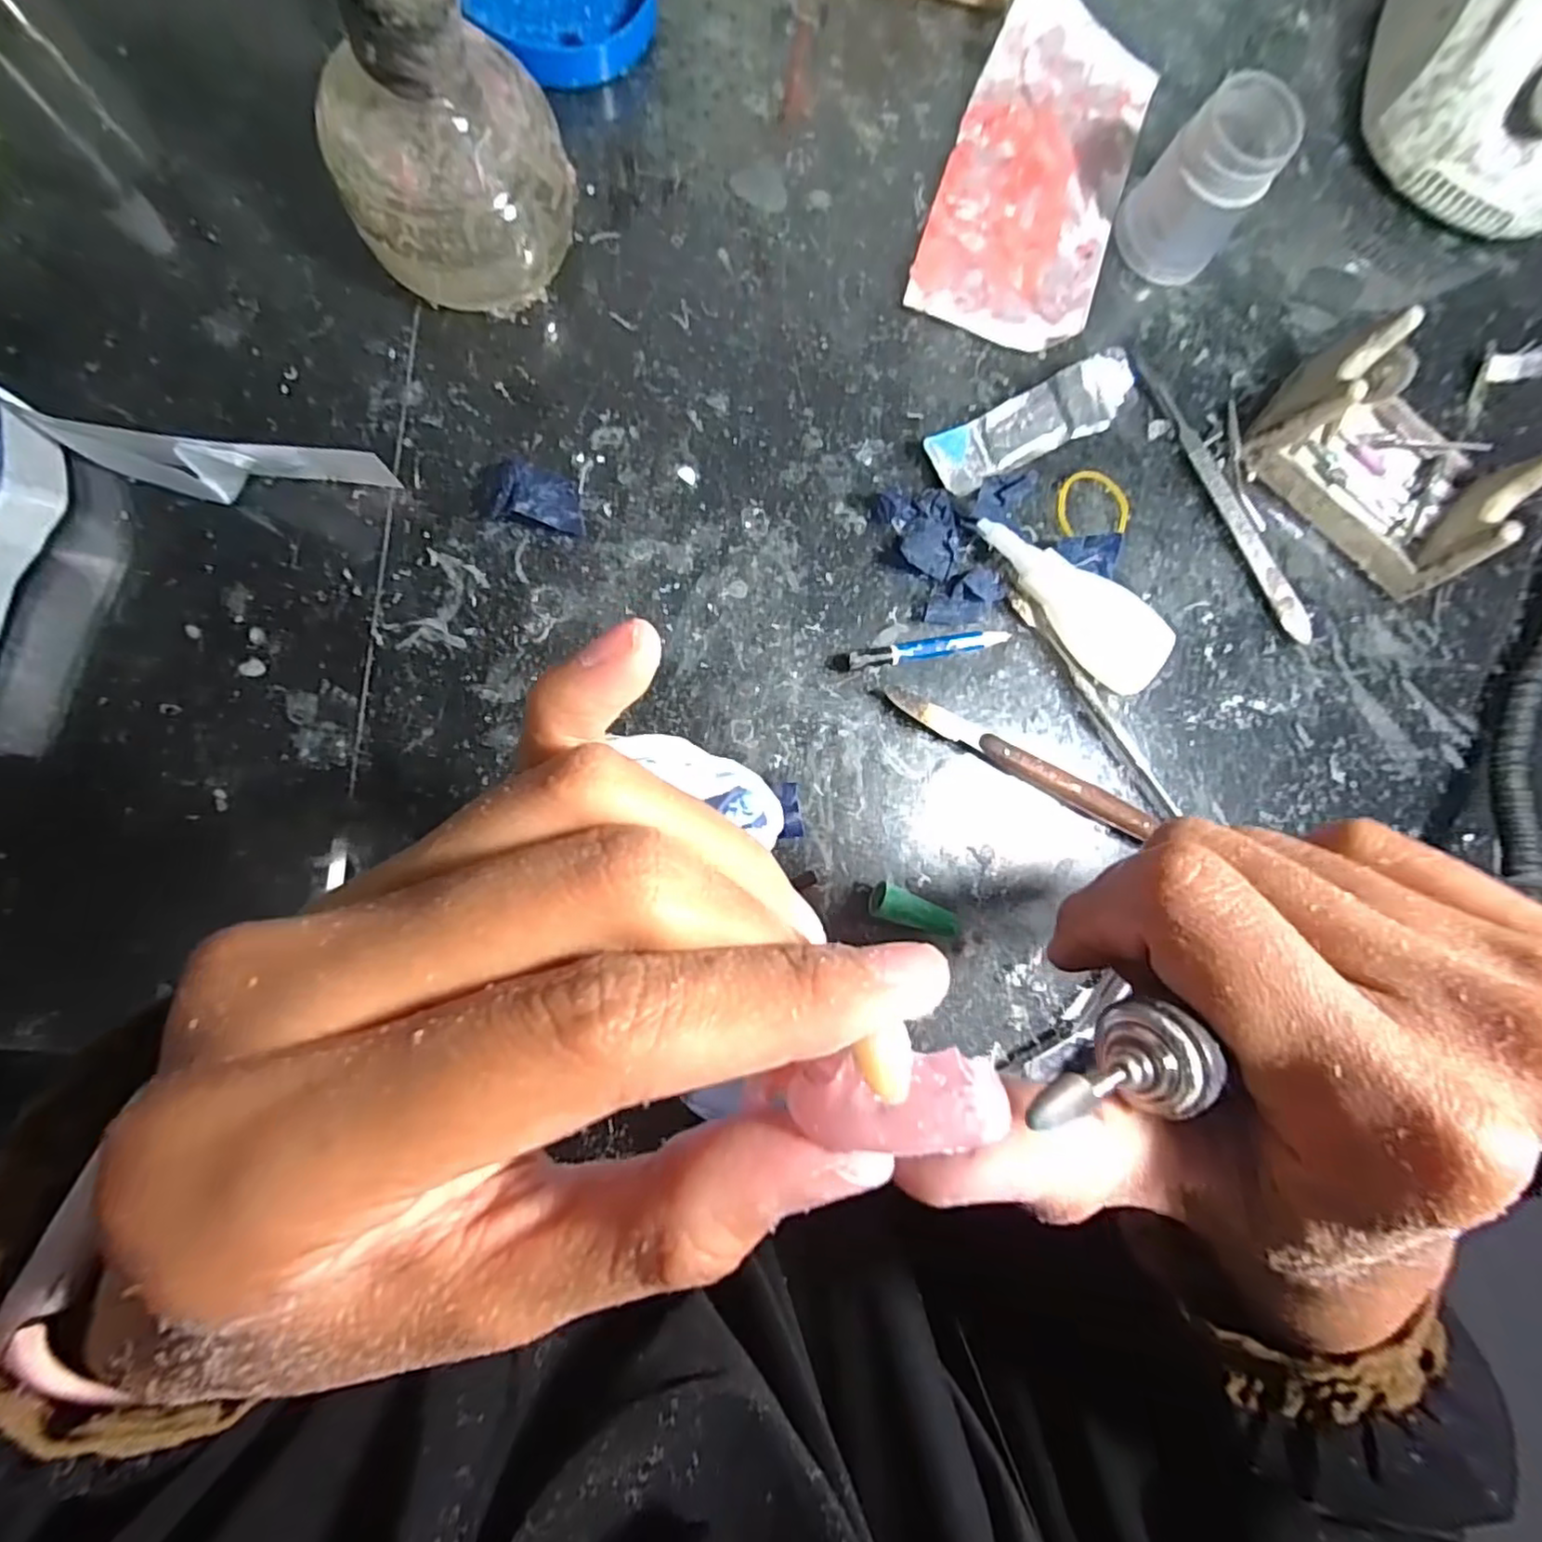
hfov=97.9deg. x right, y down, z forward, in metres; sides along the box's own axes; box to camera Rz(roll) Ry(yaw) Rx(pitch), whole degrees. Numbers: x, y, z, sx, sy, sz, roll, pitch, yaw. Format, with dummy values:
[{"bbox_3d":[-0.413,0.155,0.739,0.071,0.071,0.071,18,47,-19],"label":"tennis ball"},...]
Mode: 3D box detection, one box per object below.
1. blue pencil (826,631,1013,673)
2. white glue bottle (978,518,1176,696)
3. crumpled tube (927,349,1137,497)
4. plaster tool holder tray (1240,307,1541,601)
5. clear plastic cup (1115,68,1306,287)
[{"bbox_3d":[0.059,-0.047,0.262,0.072,0.009,0.008,-10,87,-7],"label":"blue pencil"},{"bbox_3d":[0.117,-0.066,0.267,0.087,0.016,0.031,34,83,-3],"label":"white glue bottle"},{"bbox_3d":[0.105,-0.140,0.271,0.087,0.015,0.026,-26,89,-7],"label":"crumpled tube"},{"bbox_3d":[0.255,-0.131,0.274,0.095,0.043,0.064,39,83,-3],"label":"plaster tool holder tray"},{"bbox_3d":[0.172,-0.234,0.267,0.042,0.051,0.039,0,86,-6],"label":"clear plastic cup"}]

